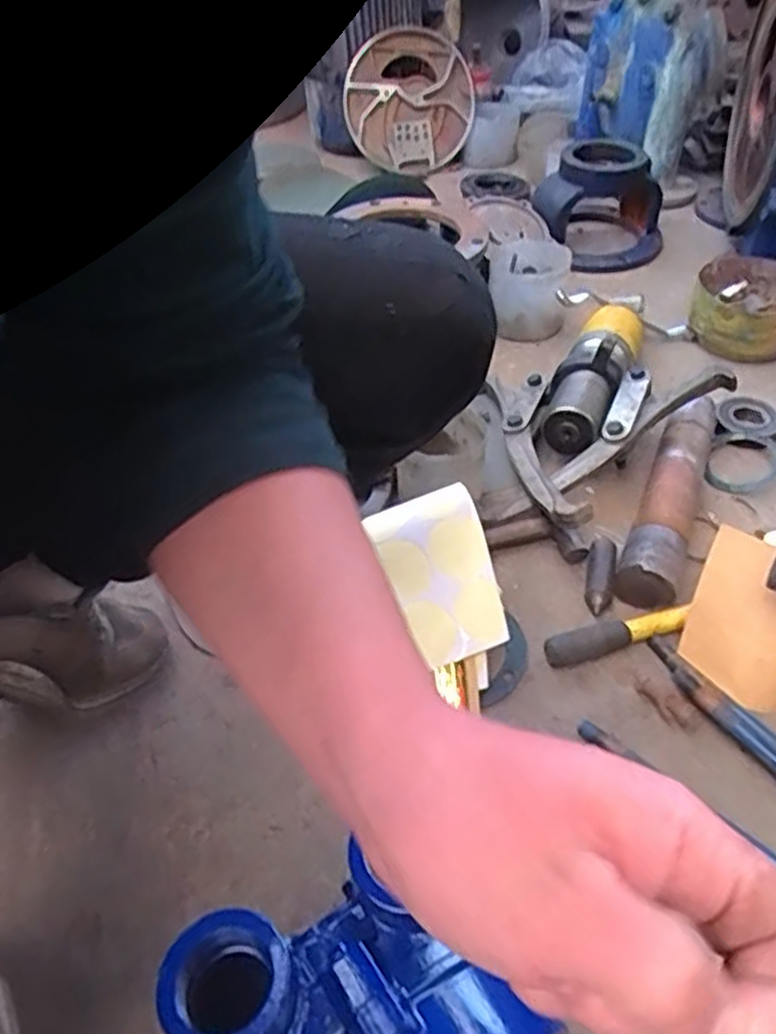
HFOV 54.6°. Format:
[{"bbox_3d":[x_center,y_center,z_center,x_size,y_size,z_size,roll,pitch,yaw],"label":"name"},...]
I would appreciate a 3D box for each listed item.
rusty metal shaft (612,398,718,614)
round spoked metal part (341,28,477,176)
[{"bbox_3d":[0.332,-0.030,0.877,0.058,0.071,0.328,18,48,19],"label":"rusty metal shaft"},{"bbox_3d":[0.045,-0.903,1.637,0.279,0.279,0.029,41,8,-7],"label":"round spoked metal part"}]

